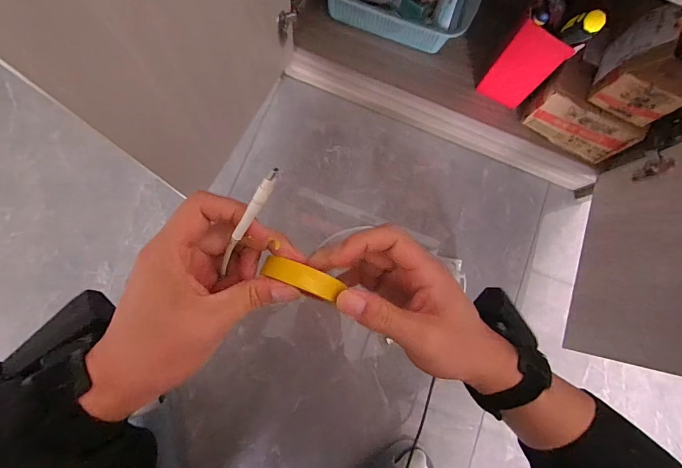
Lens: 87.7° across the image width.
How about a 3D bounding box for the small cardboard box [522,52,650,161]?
[{"bbox_3d":[0.410,-0.208,0.599,0.170,0.108,0.079,30,80,-1],"label":"small cardboard box"}]

